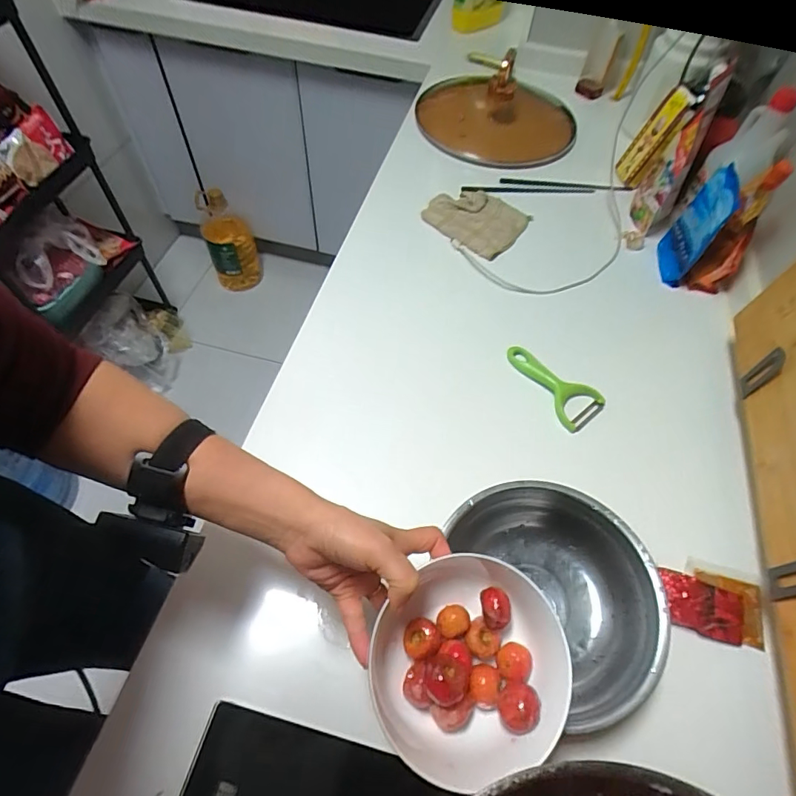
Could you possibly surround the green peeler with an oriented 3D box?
[{"bbox_3d":[0.190,-0.015,0.590,0.133,0.026,0.062,37,62,18],"label":"green peeler"}]

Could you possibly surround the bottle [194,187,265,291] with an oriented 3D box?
[{"bbox_3d":[-0.566,-0.512,1.584,0.164,0.330,0.151,-11,59,-11],"label":"bottle"}]

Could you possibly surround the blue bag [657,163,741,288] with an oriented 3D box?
[{"bbox_3d":[0.420,-0.242,0.660,0.033,0.148,0.077,17,58,6],"label":"blue bag"}]

